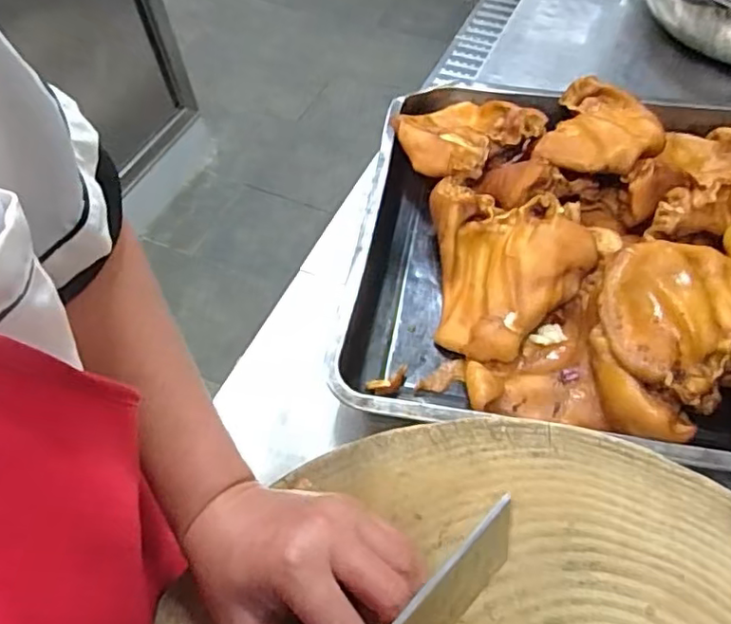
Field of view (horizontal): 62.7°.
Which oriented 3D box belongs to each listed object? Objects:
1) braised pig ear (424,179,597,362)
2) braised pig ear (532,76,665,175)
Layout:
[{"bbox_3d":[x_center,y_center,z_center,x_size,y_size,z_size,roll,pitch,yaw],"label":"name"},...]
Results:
[{"bbox_3d":[0.126,-0.043,0.523,0.130,0.050,0.164,0,57,2],"label":"braised pig ear"},{"bbox_3d":[0.227,-0.175,0.566,0.101,0.036,0.102,23,61,16],"label":"braised pig ear"}]

